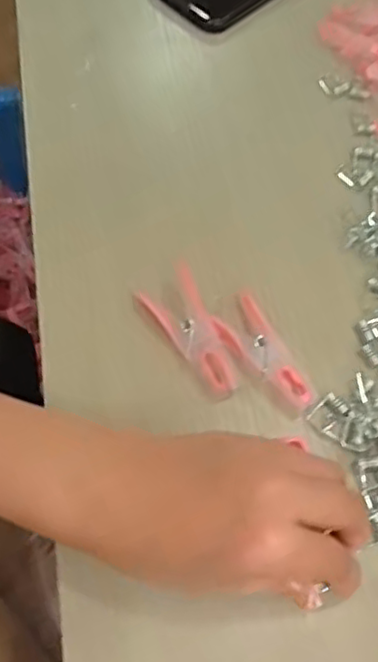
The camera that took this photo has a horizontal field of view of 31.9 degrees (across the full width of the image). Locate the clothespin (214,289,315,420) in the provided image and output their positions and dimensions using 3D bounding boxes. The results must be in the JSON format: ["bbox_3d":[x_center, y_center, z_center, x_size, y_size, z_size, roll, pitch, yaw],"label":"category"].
[{"bbox_3d":[0.041,0.014,0.371,0.032,0.013,0.075,-26,67,-15],"label":"clothespin"}]

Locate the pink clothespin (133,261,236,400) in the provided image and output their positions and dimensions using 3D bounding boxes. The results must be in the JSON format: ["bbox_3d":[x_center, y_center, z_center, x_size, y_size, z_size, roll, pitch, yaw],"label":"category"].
[{"bbox_3d":[0.002,0.003,0.365,0.031,0.007,0.074,-27,81,-15],"label":"pink clothespin"}]

